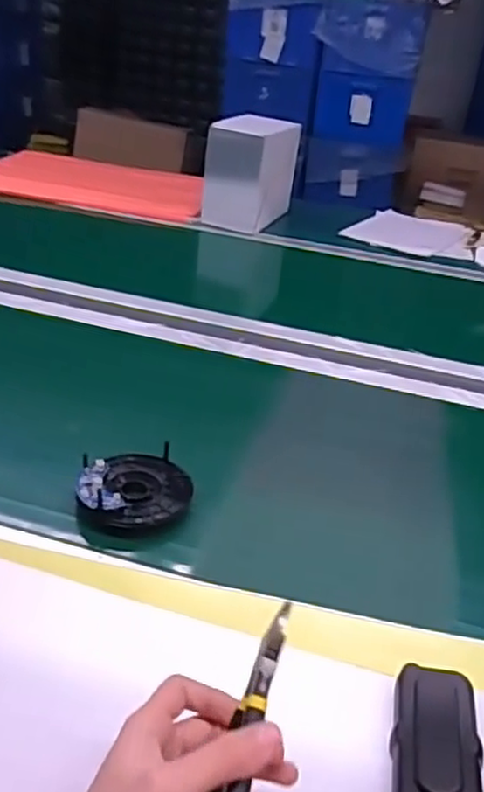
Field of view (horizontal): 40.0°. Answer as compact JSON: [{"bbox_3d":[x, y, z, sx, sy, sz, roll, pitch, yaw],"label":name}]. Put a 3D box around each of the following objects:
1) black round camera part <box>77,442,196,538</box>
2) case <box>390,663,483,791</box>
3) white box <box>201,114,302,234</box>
[{"bbox_3d":[-0.096,0.084,0.606,0.098,0.028,0.105,6,30,-3],"label":"black round camera part"},{"bbox_3d":[0.119,0.215,0.405,0.049,0.031,0.101,12,31,7],"label":"case"},{"bbox_3d":[0.023,-0.466,1.391,0.111,0.196,0.216,19,32,19],"label":"white box"}]

